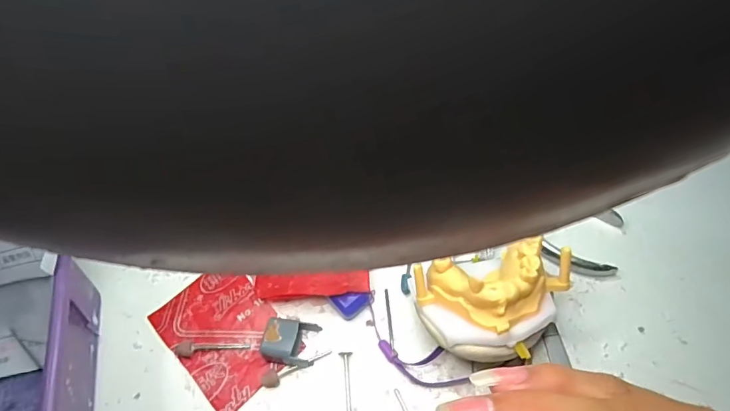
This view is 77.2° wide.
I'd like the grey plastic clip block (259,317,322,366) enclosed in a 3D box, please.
[{"bbox_3d":[-0.043,0.080,0.265,0.029,0.017,0.025,5,58,5],"label":"grey plastic clip block"}]

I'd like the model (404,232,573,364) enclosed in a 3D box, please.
[{"bbox_3d":[0.068,0.049,0.231,0.080,0.036,0.051,-7,57,-2],"label":"model"}]

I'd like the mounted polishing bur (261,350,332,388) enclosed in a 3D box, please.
[{"bbox_3d":[-0.039,0.093,0.261,0.041,0.009,0.008,-21,61,-11],"label":"mounted polishing bur"}]

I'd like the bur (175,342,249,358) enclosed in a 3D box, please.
[{"bbox_3d":[-0.090,0.084,0.270,0.041,0.007,0.008,-6,59,-3],"label":"bur"}]

